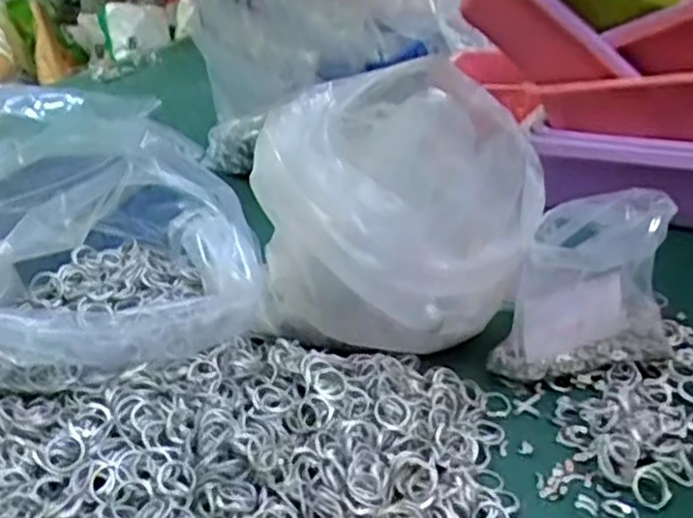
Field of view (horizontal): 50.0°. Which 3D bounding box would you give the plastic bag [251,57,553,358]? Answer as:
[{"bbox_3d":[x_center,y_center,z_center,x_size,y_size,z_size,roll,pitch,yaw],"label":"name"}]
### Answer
[{"bbox_3d":[0.034,-0.022,0.519,0.179,0.172,0.168,-9,28,-8],"label":"plastic bag"}]

